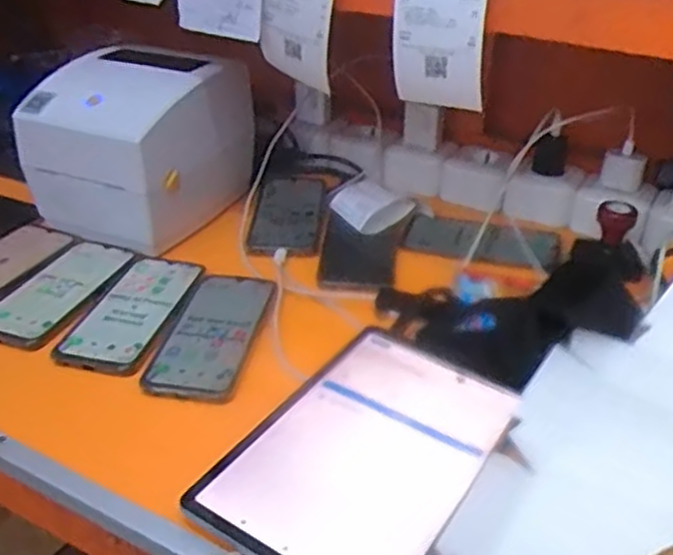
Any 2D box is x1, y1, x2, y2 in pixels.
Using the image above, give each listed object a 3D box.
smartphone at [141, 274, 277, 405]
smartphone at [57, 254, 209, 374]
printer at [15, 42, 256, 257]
[{"bbox_3d":[-0.112,0.047,0.657,0.078,0.010,0.174,6,33,8],"label":"smartphone"},{"bbox_3d":[-0.190,0.028,0.694,0.085,0.016,0.184,10,33,13],"label":"smartphone"},{"bbox_3d":[-0.229,-0.163,0.842,0.182,0.169,0.209,14,34,19],"label":"printer"}]

